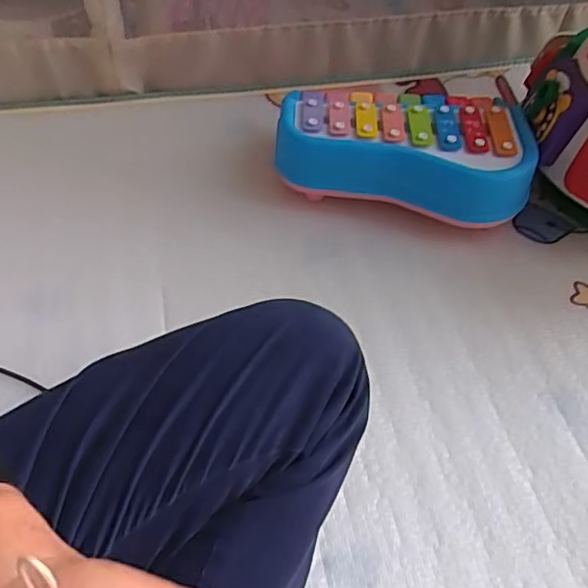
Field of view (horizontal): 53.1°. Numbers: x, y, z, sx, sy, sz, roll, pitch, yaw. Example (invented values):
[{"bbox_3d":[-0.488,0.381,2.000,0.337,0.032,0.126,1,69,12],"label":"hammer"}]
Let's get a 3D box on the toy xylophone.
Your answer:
[{"bbox_3d":[0.143,-0.198,0.762,0.309,0.075,0.181,13,51,8],"label":"toy xylophone"}]

